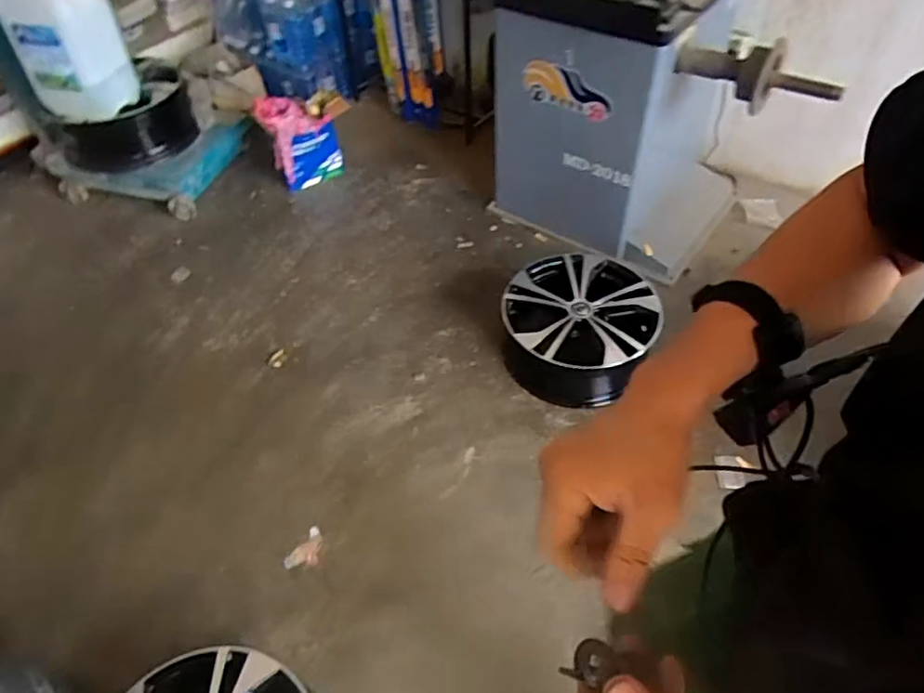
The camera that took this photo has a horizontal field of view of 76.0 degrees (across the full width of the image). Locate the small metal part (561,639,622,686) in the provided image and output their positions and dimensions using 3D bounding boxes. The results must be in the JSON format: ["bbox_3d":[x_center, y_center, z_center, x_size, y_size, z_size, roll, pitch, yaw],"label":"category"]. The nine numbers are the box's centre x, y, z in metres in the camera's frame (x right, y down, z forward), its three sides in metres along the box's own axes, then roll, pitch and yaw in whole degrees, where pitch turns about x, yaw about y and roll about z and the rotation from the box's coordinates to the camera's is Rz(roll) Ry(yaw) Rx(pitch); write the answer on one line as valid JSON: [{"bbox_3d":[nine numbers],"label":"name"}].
[{"bbox_3d":[0.066,0.165,0.307,0.027,0.007,0.021,-26,53,-17],"label":"small metal part"}]

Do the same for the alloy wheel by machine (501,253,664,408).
[{"bbox_3d":[0.334,-0.059,1.700,0.407,0.192,0.434,4,51,7],"label":"alloy wheel by machine"}]

